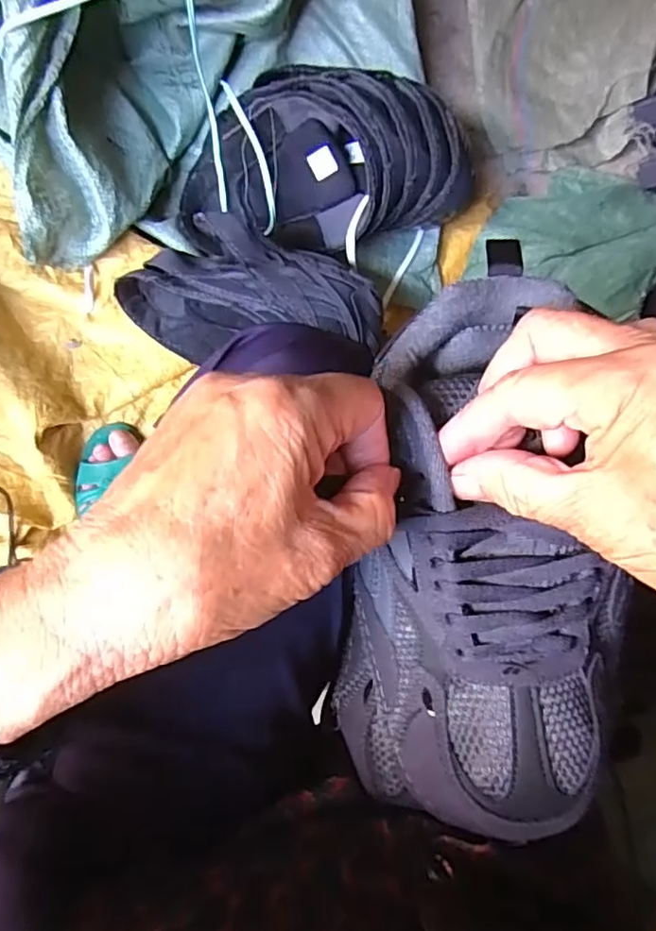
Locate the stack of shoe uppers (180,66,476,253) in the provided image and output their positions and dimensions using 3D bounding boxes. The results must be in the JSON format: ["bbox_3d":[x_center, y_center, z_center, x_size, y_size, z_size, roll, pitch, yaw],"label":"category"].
[{"bbox_3d":[0.004,-0.319,0.659,0.312,0.143,0.167,5,88,-9],"label":"stack of shoe uppers"}]

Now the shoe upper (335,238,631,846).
[{"bbox_3d":[0.069,0.034,0.270,0.107,0.077,0.226,-2,91,-9],"label":"shoe upper"}]

